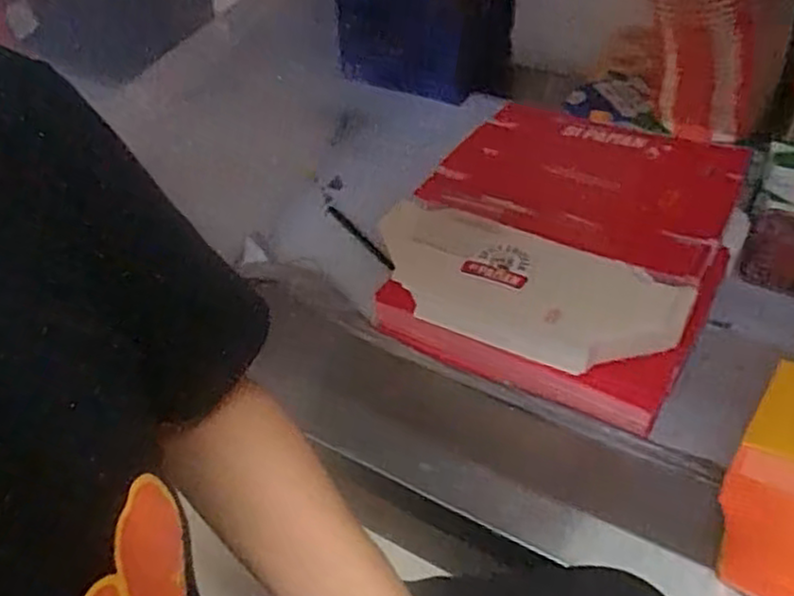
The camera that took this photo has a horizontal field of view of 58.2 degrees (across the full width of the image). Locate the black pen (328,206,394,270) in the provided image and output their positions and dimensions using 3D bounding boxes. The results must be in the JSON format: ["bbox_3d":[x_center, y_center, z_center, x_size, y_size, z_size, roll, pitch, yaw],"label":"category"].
[{"bbox_3d":[-0.044,-0.073,0.854,0.012,0.009,0.138,-30,49,-21],"label":"black pen"}]

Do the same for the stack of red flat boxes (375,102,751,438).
[{"bbox_3d":[0.176,-0.060,0.755,0.312,0.089,0.355,22,51,26],"label":"stack of red flat boxes"}]

